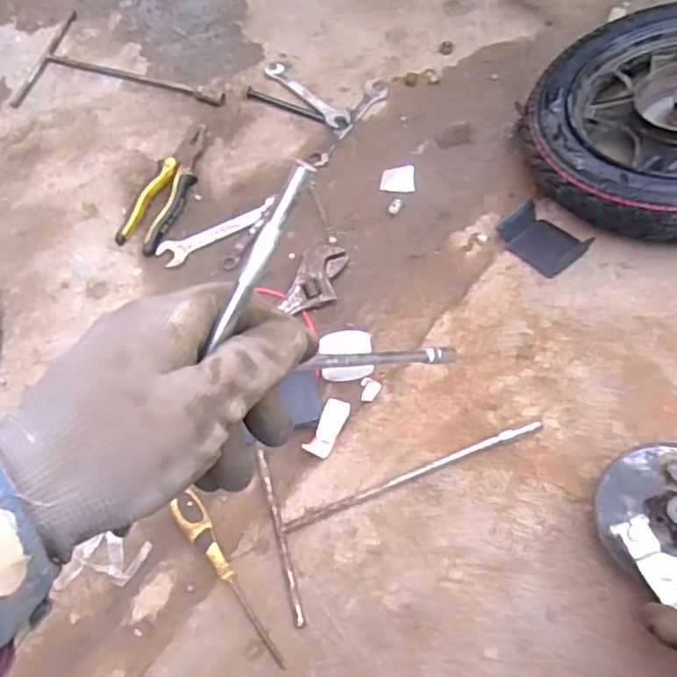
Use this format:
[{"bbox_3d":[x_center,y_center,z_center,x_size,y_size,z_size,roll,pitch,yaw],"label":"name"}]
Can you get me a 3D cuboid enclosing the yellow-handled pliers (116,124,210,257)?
[{"bbox_3d":[-0.222,-0.200,0.826,0.055,0.021,0.191,26,75,9],"label":"yellow-handled pliers"}]

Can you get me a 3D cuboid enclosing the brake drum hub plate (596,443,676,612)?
[{"bbox_3d":[0.284,0.152,0.537,0.111,0.046,0.131,35,76,11],"label":"brake drum hub plate"}]

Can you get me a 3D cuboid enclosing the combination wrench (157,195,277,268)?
[{"bbox_3d":[-0.154,-0.140,0.817,0.164,0.012,0.036,-25,74,-6],"label":"combination wrench"}]

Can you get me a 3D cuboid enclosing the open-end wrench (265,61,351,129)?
[{"bbox_3d":[-0.044,-0.344,0.878,0.033,0.011,0.154,-43,77,-11],"label":"open-end wrench"}]

